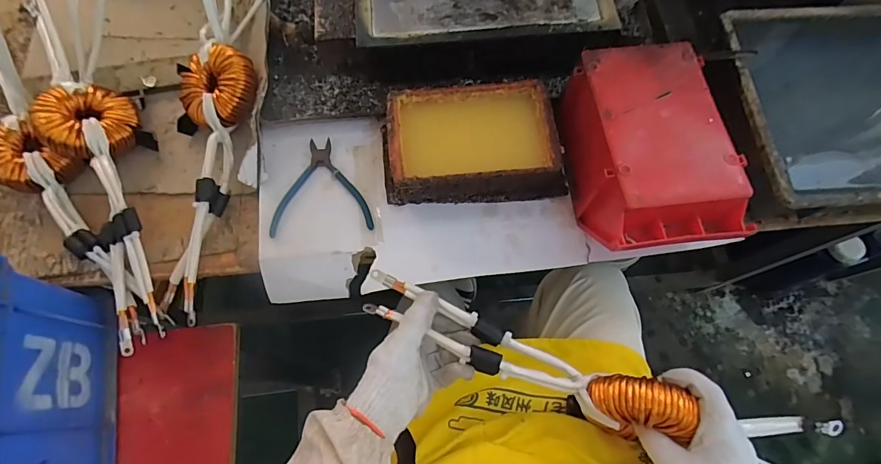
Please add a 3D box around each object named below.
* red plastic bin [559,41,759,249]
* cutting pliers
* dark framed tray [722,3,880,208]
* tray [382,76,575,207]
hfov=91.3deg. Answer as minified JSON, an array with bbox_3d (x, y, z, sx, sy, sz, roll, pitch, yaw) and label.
[{"bbox_3d":[0.242,-0.092,0.517,0.151,0.119,0.235,-6,69,-3],"label":"red plastic bin"},{"bbox_3d":[-0.156,-0.062,0.562,0.125,0.007,0.134,-6,69,-3],"label":"cutting pliers"},{"bbox_3d":[0.618,-0.175,0.583,0.468,0.078,0.320,-1,67,-5],"label":"dark framed tray"},{"bbox_3d":[0.043,-0.112,0.551,0.230,0.068,0.136,-5,69,-2],"label":"tray"}]

